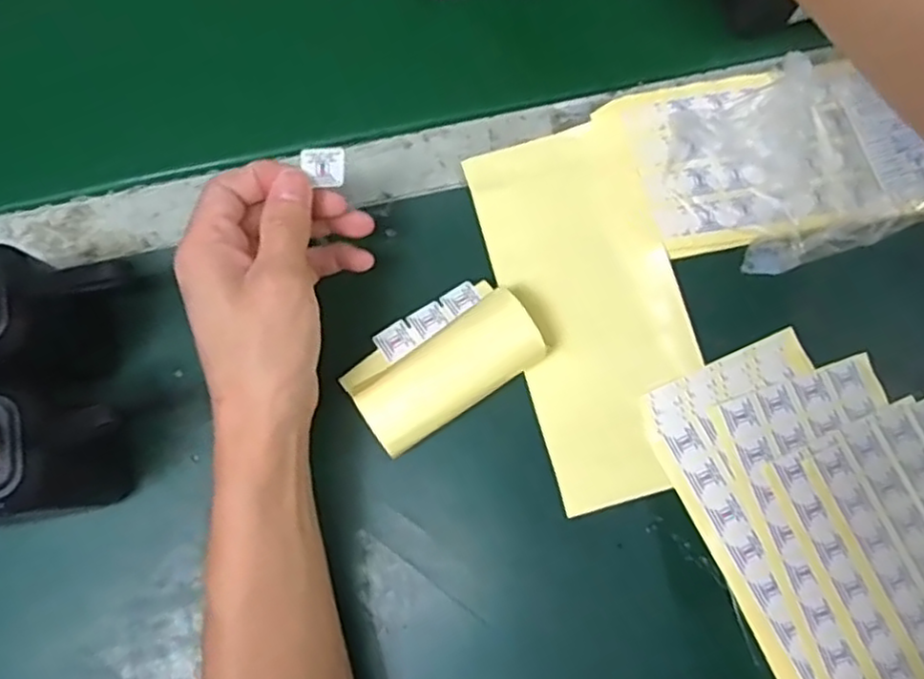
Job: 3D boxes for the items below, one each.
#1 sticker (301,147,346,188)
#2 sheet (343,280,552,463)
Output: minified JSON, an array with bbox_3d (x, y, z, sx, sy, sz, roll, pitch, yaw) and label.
[{"bbox_3d":[-0.063,-0.079,0.321,0.019,0.018,0.004,-7,35,-18],"label":"sticker"},{"bbox_3d":[-0.011,0.010,0.367,0.096,0.031,0.059,-34,81,-5],"label":"sheet"}]

